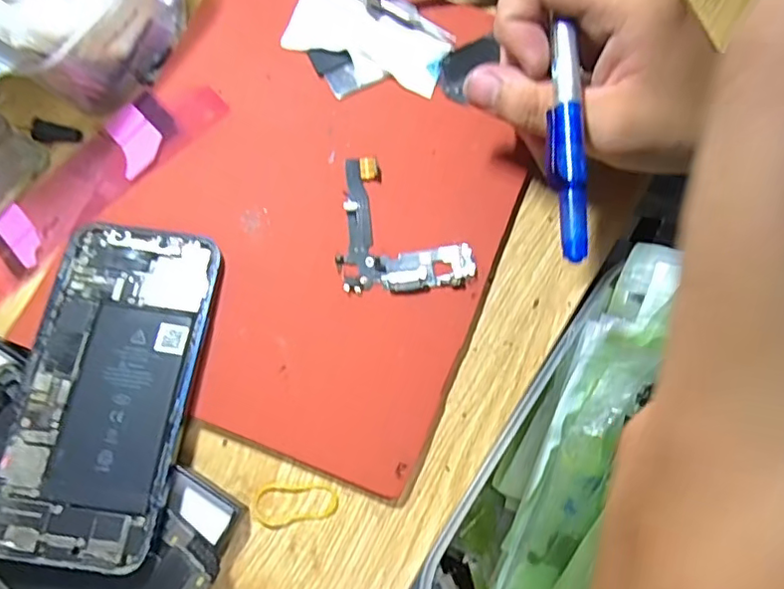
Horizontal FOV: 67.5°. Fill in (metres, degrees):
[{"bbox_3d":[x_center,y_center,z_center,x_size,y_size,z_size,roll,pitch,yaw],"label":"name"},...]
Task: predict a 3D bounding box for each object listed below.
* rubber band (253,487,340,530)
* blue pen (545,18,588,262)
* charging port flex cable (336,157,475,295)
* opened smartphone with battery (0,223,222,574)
[{"bbox_3d":[-0.043,0.093,0.259,0.038,0.004,0.017,-6,75,-2],"label":"rubber band"},{"bbox_3d":[0.069,-0.086,0.236,0.013,0.008,0.146,0,82,0],"label":"blue pen"},{"bbox_3d":[0.007,-0.033,0.285,0.062,0.006,0.067,0,75,0],"label":"charging port flex cable"},{"bbox_3d":[-0.123,0.038,0.255,0.071,0.004,0.143,7,70,0],"label":"opened smartphone with battery"}]

